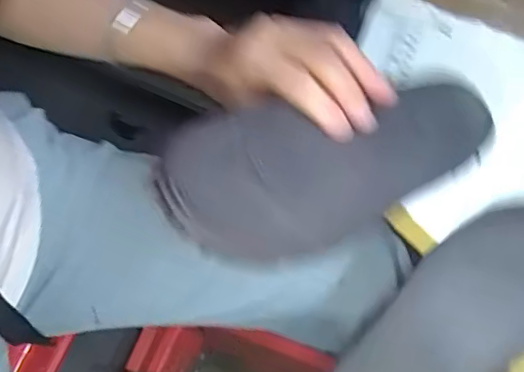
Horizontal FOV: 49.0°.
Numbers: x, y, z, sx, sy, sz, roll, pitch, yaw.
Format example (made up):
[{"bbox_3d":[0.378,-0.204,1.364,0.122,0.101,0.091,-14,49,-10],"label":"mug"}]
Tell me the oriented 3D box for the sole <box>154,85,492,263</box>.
[{"bbox_3d":[0.056,-0.016,0.385,0.254,0.025,0.092,-15,87,-25],"label":"sole"}]

